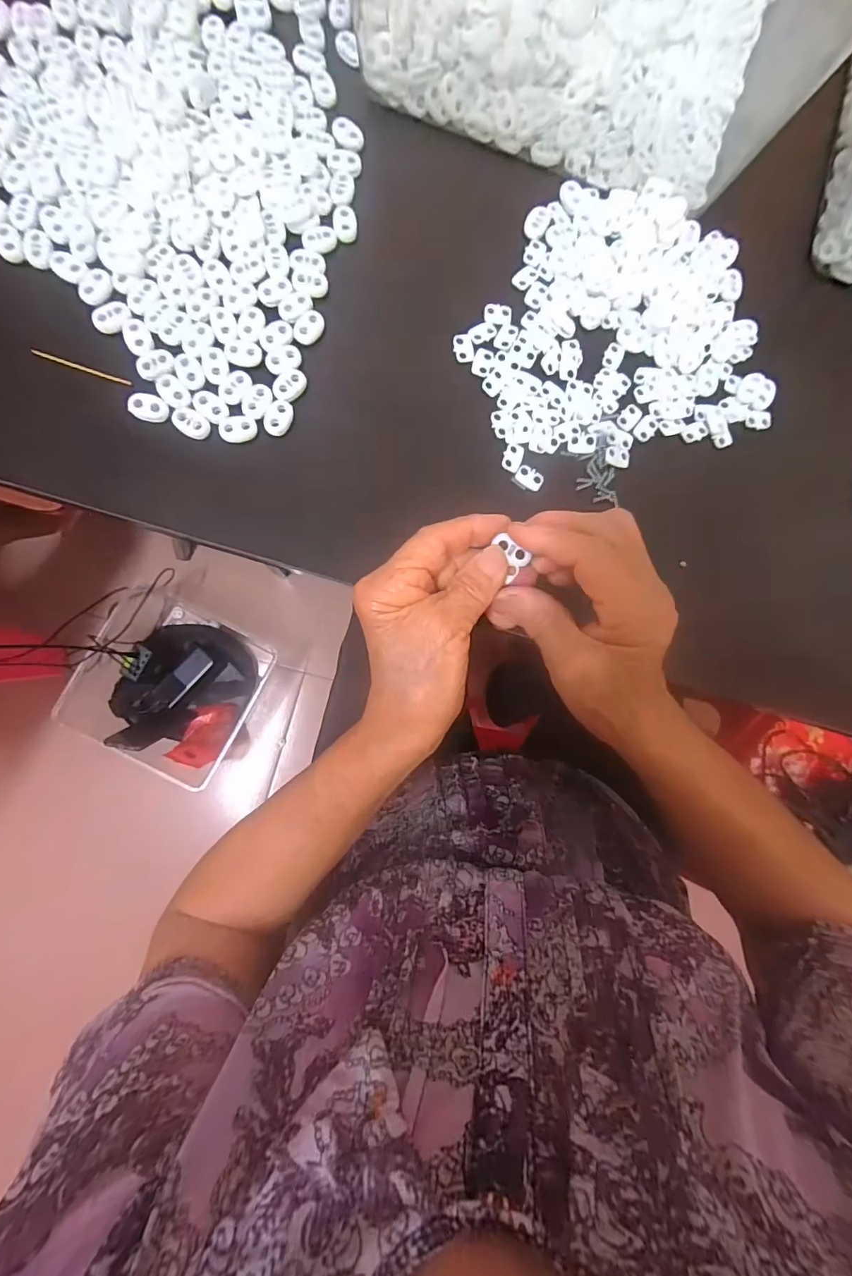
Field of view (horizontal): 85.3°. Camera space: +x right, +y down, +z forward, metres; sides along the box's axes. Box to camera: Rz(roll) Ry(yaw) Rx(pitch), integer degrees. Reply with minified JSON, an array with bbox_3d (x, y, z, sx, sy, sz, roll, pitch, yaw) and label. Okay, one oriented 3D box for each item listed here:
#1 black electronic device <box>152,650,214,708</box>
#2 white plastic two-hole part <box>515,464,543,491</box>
[{"bbox_3d":[-0.499,0.085,0.951,0.042,0.021,0.131,40,83,-2],"label":"black electronic device"},{"bbox_3d":[0.069,-0.106,0.307,0.018,0.004,0.013,24,83,-4],"label":"white plastic two-hole part"}]

